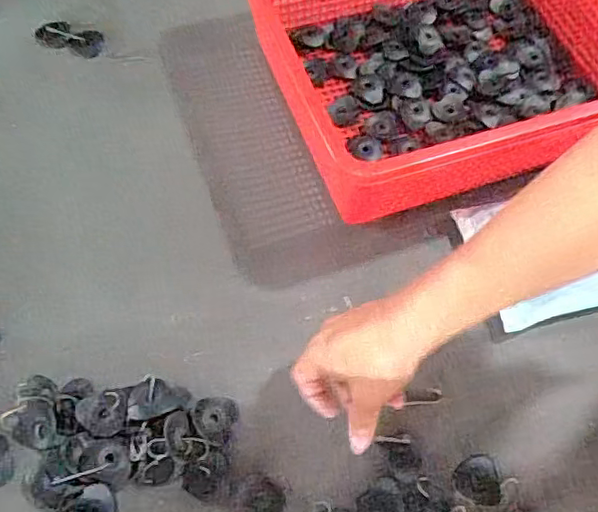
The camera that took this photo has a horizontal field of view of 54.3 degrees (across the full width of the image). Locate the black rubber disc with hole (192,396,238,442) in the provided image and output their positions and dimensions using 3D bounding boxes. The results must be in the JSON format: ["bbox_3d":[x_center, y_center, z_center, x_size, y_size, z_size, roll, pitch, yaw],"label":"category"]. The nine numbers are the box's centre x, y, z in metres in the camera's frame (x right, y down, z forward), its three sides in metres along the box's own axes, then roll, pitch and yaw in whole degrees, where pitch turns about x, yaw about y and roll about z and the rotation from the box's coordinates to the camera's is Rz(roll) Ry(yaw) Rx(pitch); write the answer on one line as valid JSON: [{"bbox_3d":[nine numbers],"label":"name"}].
[{"bbox_3d":[-0.063,0.118,0.432,0.030,0.004,0.033,1,63,-3],"label":"black rubber disc with hole"}]

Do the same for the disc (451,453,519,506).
[{"bbox_3d":[0.133,0.164,0.425,0.040,0.006,0.035,-35,70,-19],"label":"disc"}]

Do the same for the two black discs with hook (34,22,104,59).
[{"bbox_3d":[-0.235,-0.224,0.598,0.072,0.006,0.033,18,64,6],"label":"two black discs with hook"}]

